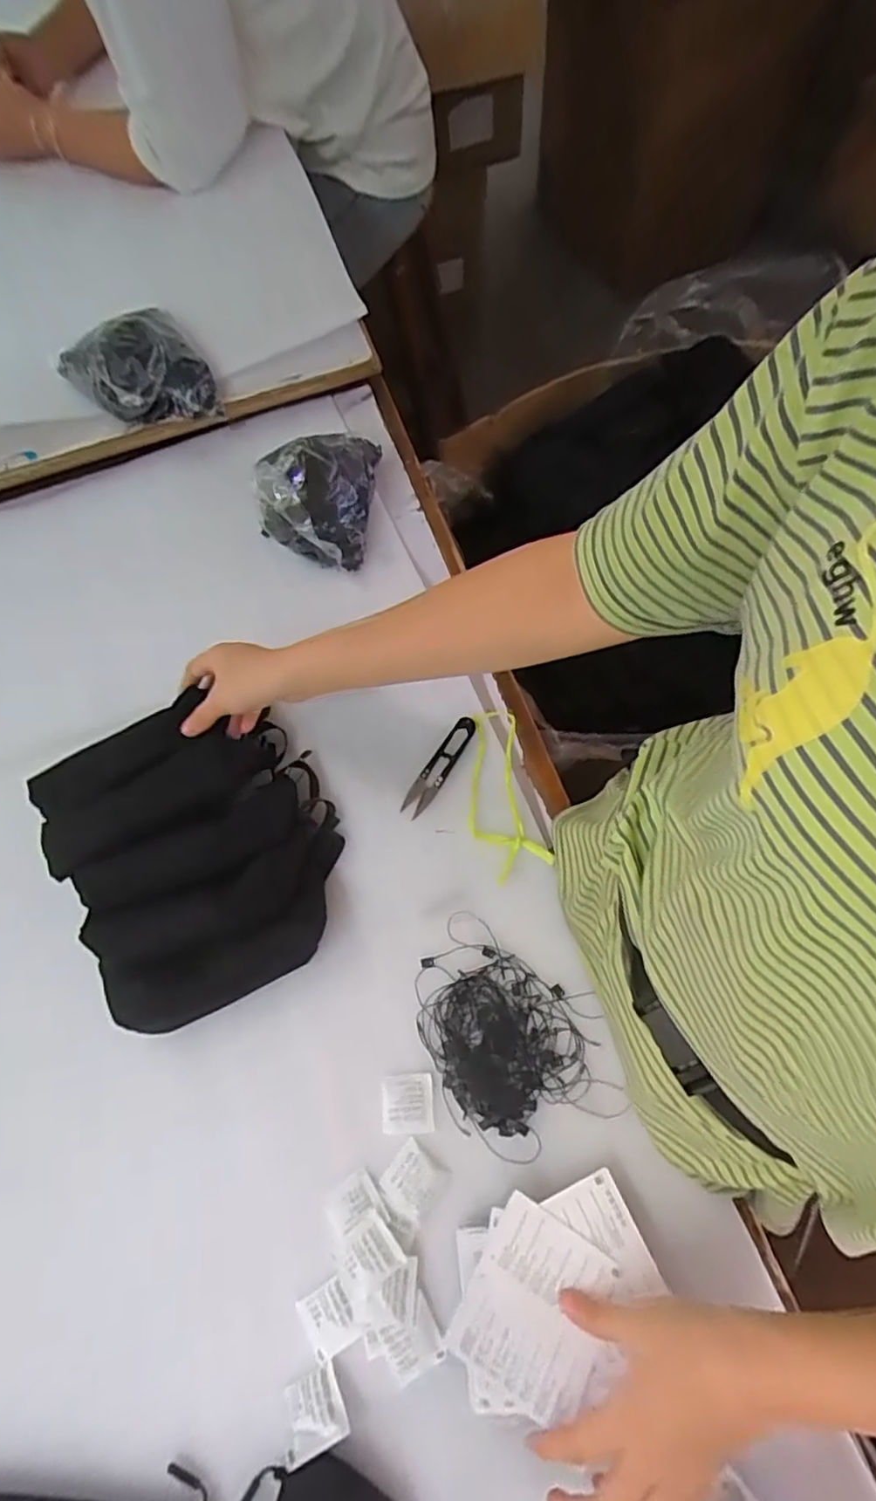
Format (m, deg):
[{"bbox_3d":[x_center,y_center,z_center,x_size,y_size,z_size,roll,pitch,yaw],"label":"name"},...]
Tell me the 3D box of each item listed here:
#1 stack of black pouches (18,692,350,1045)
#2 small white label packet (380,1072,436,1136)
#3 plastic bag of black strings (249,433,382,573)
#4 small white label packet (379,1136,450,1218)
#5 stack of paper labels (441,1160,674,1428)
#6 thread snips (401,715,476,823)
[{"bbox_3d":[-0.197,0.080,0.539,0.209,0.069,0.242,-27,70,-9],"label":"stack of black pouches"},{"bbox_3d":[-0.024,0.274,0.497,0.040,0.006,0.041,-5,69,2],"label":"small white label packet"},{"bbox_3d":[-0.120,-0.273,0.673,0.101,0.093,0.151,7,70,6],"label":"plastic bag of black strings"},{"bbox_3d":[-0.018,0.320,0.476,0.039,0.005,0.040,36,75,15],"label":"small white label packet"},{"bbox_3d":[0.077,0.364,0.433,0.136,0.021,0.112,-12,68,-3],"label":"stack of paper labels"},{"bbox_3d":[0.001,0.014,0.575,0.021,0.005,0.103,30,80,13],"label":"thread snips"}]

